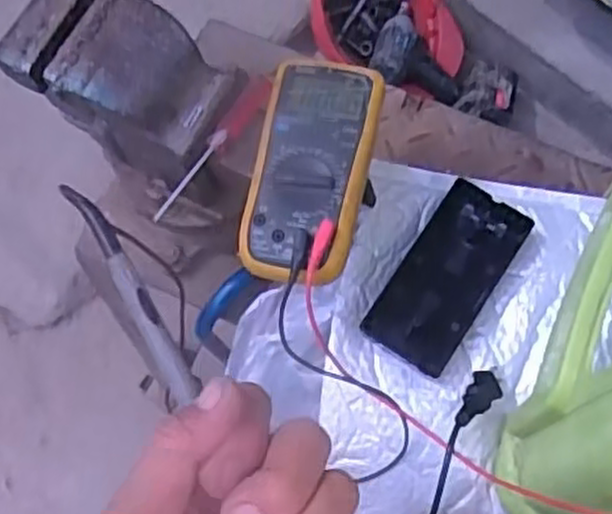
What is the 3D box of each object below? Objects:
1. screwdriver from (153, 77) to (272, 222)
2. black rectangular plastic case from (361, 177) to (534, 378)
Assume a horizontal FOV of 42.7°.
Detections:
[{"bbox_3d":[-0.076,-0.089,0.633,0.019,0.019,0.147,33,79,11],"label":"screwdriver"},{"bbox_3d":[0.124,0.018,0.683,0.078,0.011,0.160,33,85,10],"label":"black rectangular plastic case"}]

